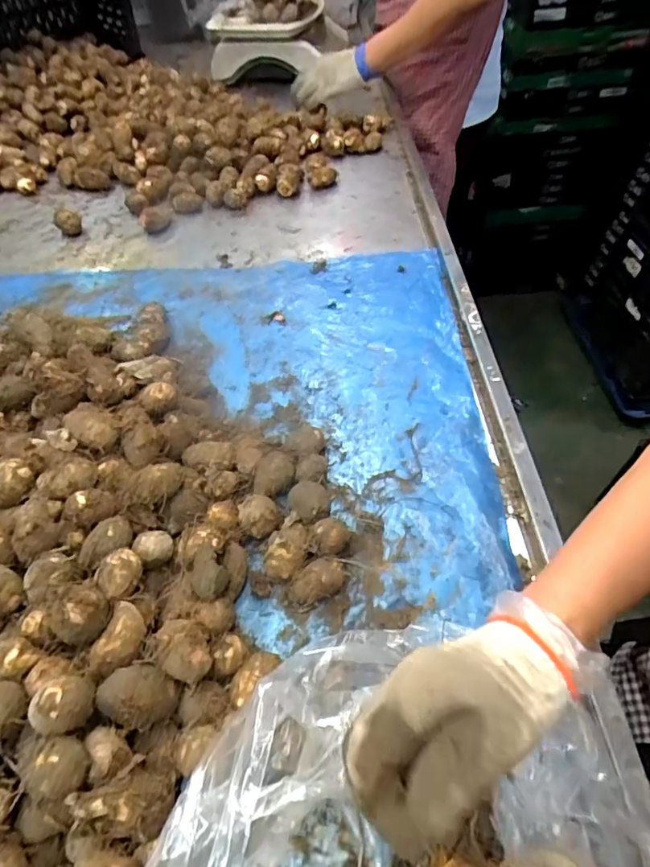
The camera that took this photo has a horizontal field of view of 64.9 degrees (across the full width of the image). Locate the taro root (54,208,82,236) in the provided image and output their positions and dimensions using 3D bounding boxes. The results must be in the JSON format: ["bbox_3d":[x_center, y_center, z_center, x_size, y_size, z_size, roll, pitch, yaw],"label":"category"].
[{"bbox_3d":[-0.438,-0.361,0.872,0.034,0.048,0.038,-36,61,-20],"label":"taro root"}]

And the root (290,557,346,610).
[{"bbox_3d":[-0.008,0.140,0.479,0.055,0.029,0.034,-23,57,-12],"label":"root"}]

